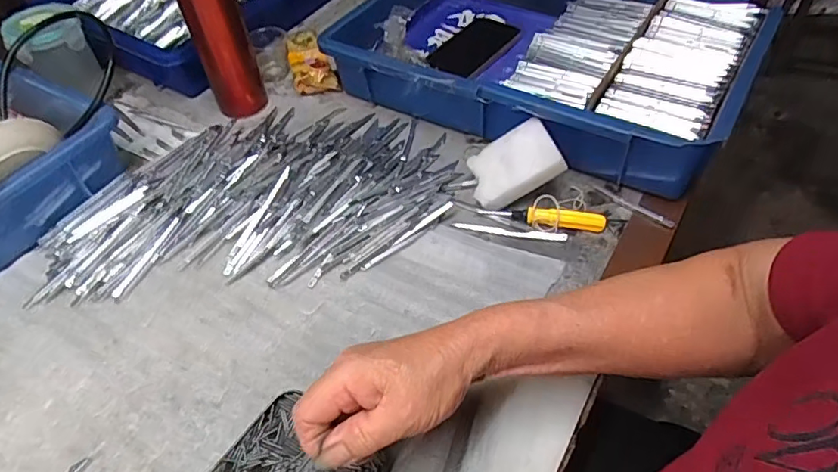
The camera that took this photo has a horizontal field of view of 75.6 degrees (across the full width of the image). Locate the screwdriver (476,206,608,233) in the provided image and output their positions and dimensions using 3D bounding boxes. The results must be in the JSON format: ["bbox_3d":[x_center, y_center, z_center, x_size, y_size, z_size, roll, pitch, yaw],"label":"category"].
[{"bbox_3d":[0.114,-0.020,0.505,0.115,0.018,0.014,10,50,12],"label":"screwdriver"}]

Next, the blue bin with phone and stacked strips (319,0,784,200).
[{"bbox_3d":[0.136,-0.210,0.627,0.434,0.096,0.278,24,54,23],"label":"blue bin with phone and stacked strips"}]

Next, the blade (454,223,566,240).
[{"bbox_3d":[0.084,-0.004,0.504,0.105,0.004,0.010,7,60,14],"label":"blade"}]

